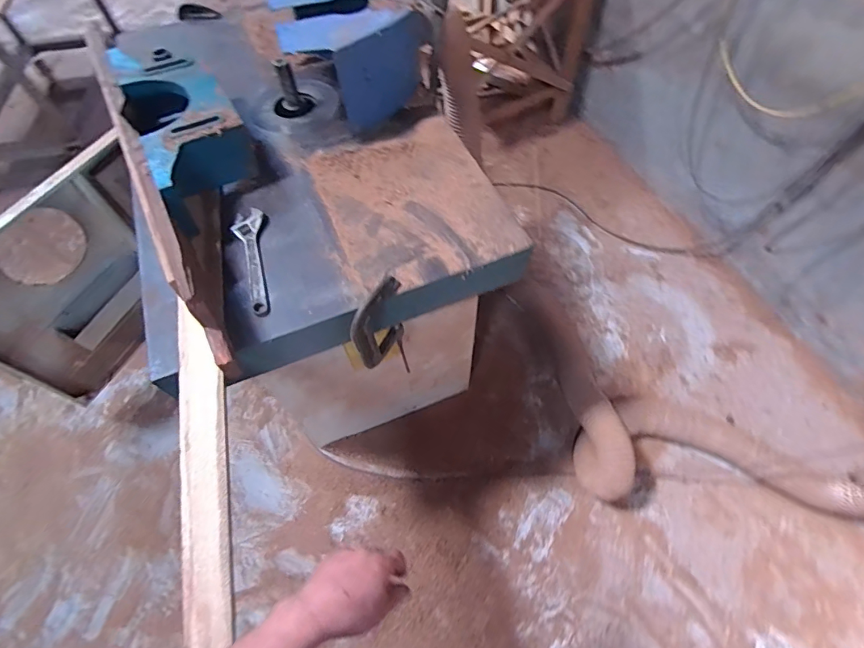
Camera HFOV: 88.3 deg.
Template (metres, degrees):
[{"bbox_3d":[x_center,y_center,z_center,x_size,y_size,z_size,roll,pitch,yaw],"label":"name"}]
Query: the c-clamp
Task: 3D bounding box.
[{"bbox_3d":[-0.089,0.039,0.870,0.040,0.345,0.124,21,62,14],"label":"c-clamp"}]

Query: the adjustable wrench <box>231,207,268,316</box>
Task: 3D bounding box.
[{"bbox_3d":[-0.324,-0.115,0.792,0.050,0.016,0.234,-12,61,-4],"label":"adjustable wrench"}]

